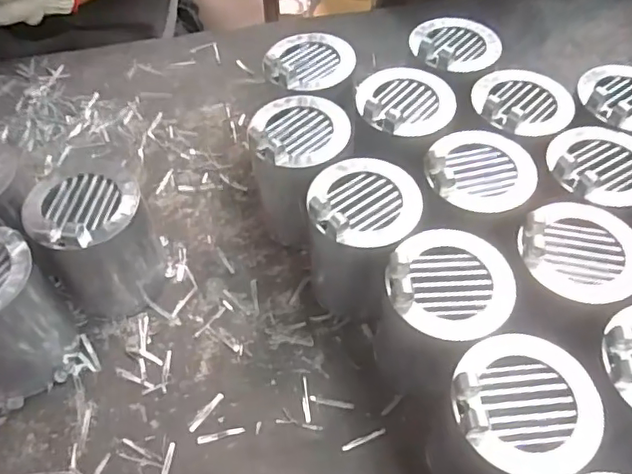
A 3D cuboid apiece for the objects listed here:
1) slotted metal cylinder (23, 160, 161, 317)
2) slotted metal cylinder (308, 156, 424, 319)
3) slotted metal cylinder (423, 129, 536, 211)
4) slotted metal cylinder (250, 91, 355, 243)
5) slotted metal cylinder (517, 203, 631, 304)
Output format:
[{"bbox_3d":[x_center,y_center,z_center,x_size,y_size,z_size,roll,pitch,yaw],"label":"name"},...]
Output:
[{"bbox_3d":[-0.180,0.002,0.487,0.089,0.112,0.083,-1,54,1],"label":"slotted metal cylinder"},{"bbox_3d":[0.038,0.002,0.486,0.082,0.123,0.090,-1,54,1],"label":"slotted metal cylinder"},{"bbox_3d":[0.135,-0.059,0.462,0.085,0.012,0.083,24,58,18],"label":"slotted metal cylinder"},{"bbox_3d":[-0.012,-0.061,0.534,0.085,0.124,0.084,-1,54,1],"label":"slotted metal cylinder"},{"bbox_3d":[0.194,0.010,0.415,0.086,0.017,0.076,6,54,5],"label":"slotted metal cylinder"}]

